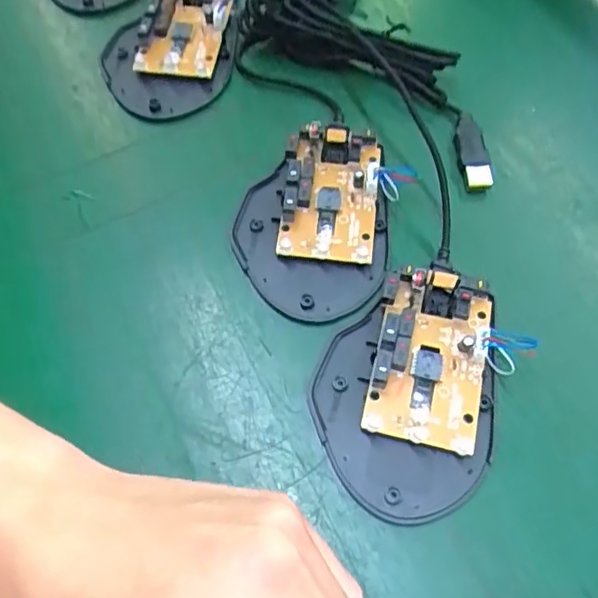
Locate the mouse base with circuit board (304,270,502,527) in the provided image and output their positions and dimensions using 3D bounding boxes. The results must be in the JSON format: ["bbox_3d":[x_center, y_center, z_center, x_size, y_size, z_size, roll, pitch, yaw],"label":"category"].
[{"bbox_3d":[0.042,0.033,0.243,0.070,0.016,0.100,5,62,5],"label":"mouse base with circuit board"}]

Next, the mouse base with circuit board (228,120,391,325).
[{"bbox_3d":[0.005,-0.039,0.283,0.068,0.016,0.098,-2,61,1],"label":"mouse base with circuit board"}]

